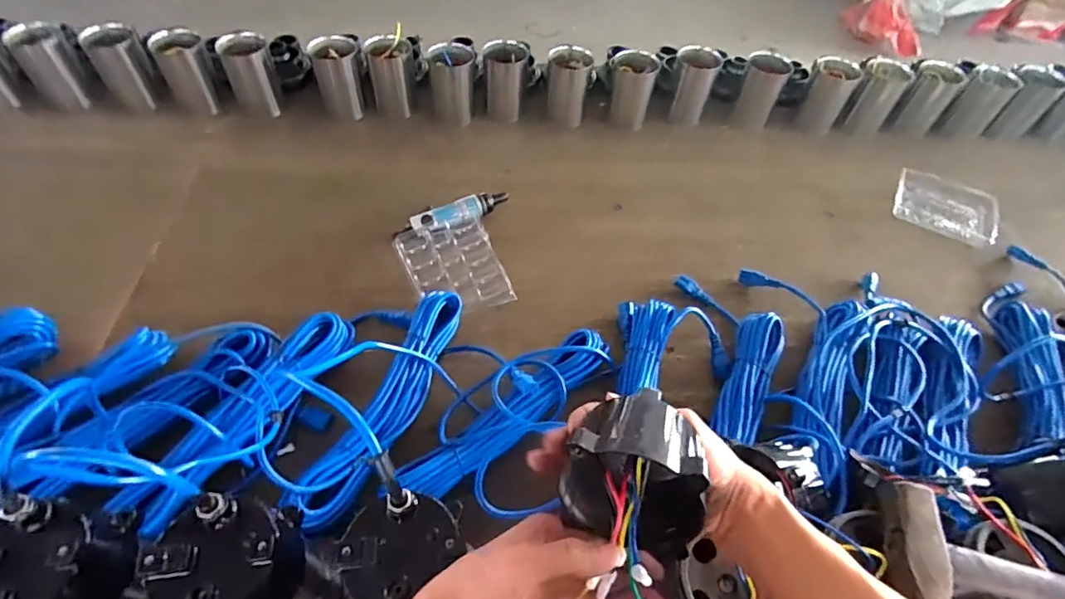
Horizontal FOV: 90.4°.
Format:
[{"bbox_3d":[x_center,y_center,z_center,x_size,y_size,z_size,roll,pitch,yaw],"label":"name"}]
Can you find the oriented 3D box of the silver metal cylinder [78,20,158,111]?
[{"bbox_3d":[-0.814,-0.460,1.048,0.093,0.148,0.098,-30,60,-24],"label":"silver metal cylinder"}]

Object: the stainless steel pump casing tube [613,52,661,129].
[{"bbox_3d":[0.207,-0.439,1.106,0.085,0.131,0.078,0,52,-4],"label":"stainless steel pump casing tube"}]

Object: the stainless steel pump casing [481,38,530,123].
[{"bbox_3d":[-0.060,-0.452,1.097,0.092,0.134,0.081,8,52,2],"label":"stainless steel pump casing"}]

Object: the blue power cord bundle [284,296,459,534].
[{"bbox_3d":[-0.181,0.122,0.669,0.075,0.060,0.334,19,53,10],"label":"blue power cord bundle"}]

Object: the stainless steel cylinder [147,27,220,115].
[{"bbox_3d":[-0.684,-0.460,1.059,0.088,0.123,0.091,7,52,1],"label":"stainless steel cylinder"}]

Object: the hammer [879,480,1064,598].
[{"bbox_3d":[0.404,0.213,0.425,0.224,0.032,0.097,8,52,2],"label":"hammer"}]

